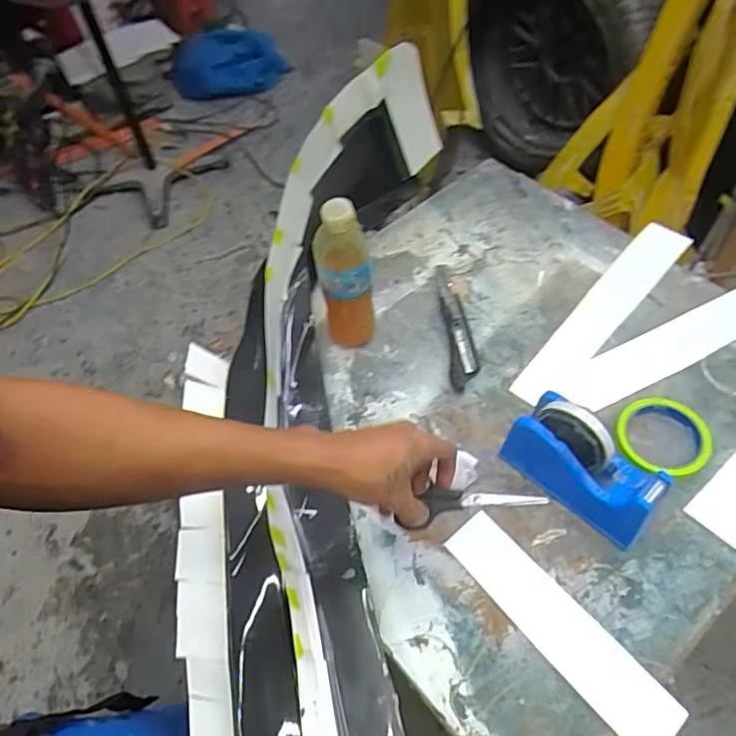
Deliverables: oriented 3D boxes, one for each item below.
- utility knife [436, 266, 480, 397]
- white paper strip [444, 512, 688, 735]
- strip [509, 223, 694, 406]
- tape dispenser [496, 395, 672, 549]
[{"bbox_3d":[0.117,-0.059,0.786,0.037,0.014,0.212,-3,54,2],"label":"utility knife"},{"bbox_3d":[0.179,0.243,0.573,0.059,0.007,0.246,-34,58,-20],"label":"white paper strip"},{"bbox_3d":[0.310,-0.078,0.791,0.059,0.009,0.354,36,65,25],"label":"strip"},{"bbox_3d":[0.220,0.095,0.614,0.155,0.104,0.063,37,64,26],"label":"tape dispenser"}]

